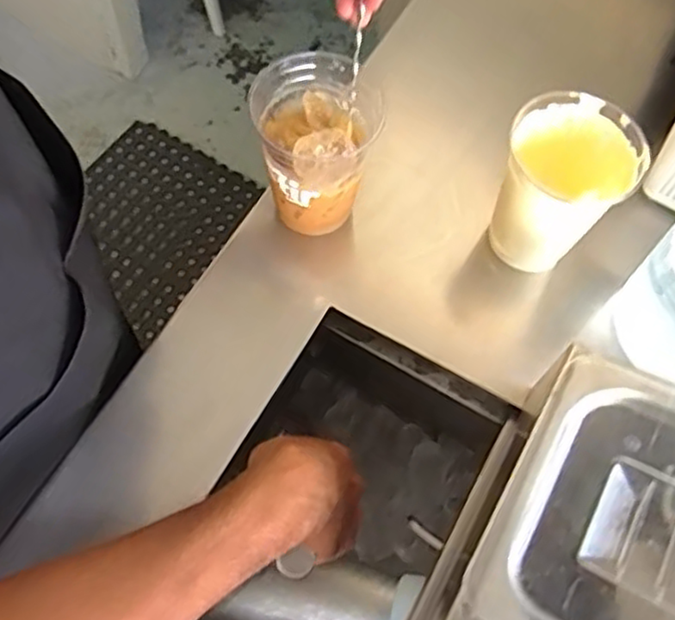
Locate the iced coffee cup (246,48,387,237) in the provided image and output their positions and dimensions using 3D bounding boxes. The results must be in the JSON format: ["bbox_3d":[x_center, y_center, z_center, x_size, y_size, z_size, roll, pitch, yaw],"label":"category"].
[{"bbox_3d":[-0.017,-0.125,0.523,0.092,0.116,0.083,8,65,1],"label":"iced coffee cup"}]

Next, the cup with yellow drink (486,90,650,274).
[{"bbox_3d":[0.165,-0.092,0.525,0.089,0.114,0.087,1,65,-2],"label":"cup with yellow drink"}]

